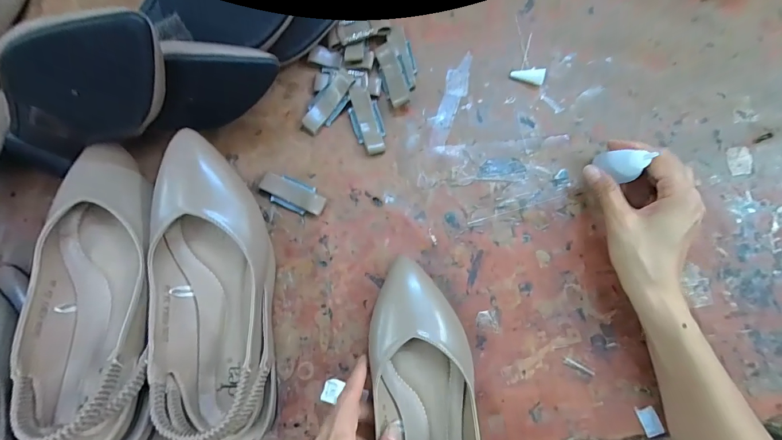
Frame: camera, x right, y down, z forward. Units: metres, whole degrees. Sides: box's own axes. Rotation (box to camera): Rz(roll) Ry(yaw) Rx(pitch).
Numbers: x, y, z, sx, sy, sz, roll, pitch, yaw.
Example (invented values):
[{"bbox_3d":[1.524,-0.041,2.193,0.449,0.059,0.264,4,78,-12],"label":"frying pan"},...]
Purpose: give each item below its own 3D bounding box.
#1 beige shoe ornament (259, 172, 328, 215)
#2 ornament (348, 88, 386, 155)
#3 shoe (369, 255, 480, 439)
[{"bbox_3d":[-0.094,-0.024,0.344,0.063,0.009,0.029,22,82,4],"label":"beige shoe ornament"},{"bbox_3d":[-0.023,-0.097,0.351,0.029,0.014,0.065,-18,81,-2],"label":"ornament"},{"bbox_3d":[0.031,0.154,0.284,0.082,0.050,0.234,-8,78,0],"label":"shoe"}]

